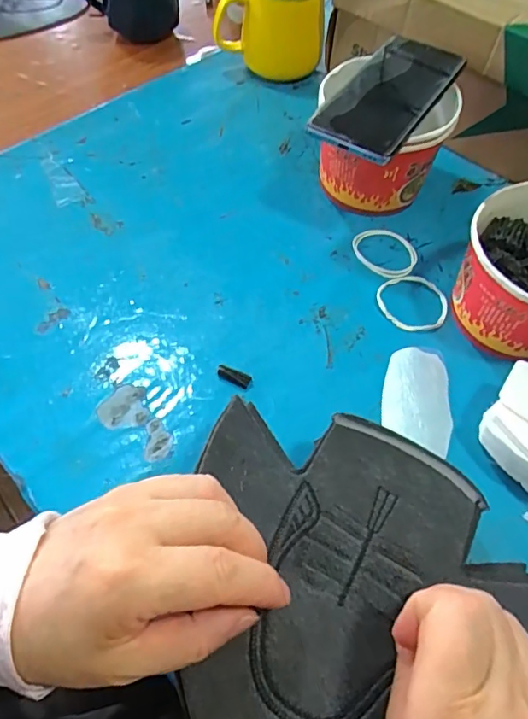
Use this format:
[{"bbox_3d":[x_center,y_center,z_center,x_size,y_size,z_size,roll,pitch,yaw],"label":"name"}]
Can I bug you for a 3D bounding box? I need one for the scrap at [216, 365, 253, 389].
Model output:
[{"bbox_3d":[-0.022,0.013,0.387,0.026,0.006,0.010,24,59,-2],"label":"scrap"}]

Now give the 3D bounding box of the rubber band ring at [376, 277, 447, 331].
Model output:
[{"bbox_3d":[0.123,-0.048,0.430,0.059,0.004,0.055,0,58,-2],"label":"rubber band ring"}]

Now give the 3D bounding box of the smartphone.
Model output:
[{"bbox_3d":[0.103,-0.220,0.422,0.073,0.014,0.160,31,62,12],"label":"smartphone"}]

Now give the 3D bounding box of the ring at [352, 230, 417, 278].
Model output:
[{"bbox_3d":[0.108,-0.097,0.461,0.050,0.004,0.059,-39,67,-23],"label":"ring"}]

